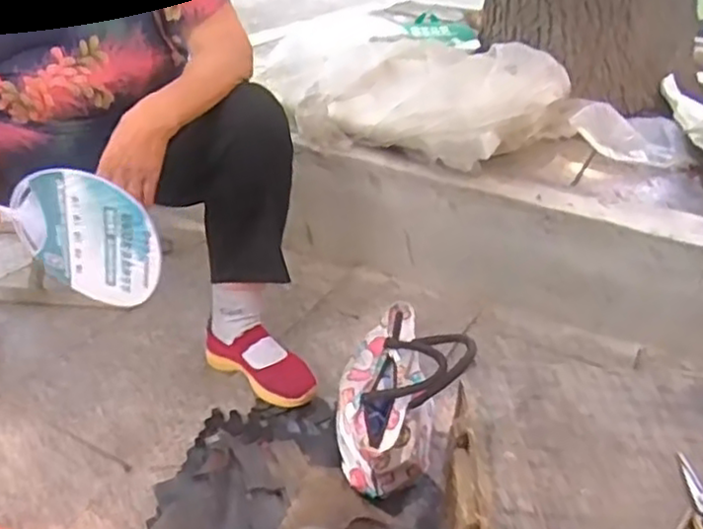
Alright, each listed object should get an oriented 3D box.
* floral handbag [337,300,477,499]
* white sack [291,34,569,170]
[{"bbox_3d":[0.066,0.201,0.972,0.160,0.210,0.216,9,30,5],"label":"floral handbag"},{"bbox_3d":[0.151,-0.337,1.404,0.485,0.191,0.283,21,33,24],"label":"white sack"}]

